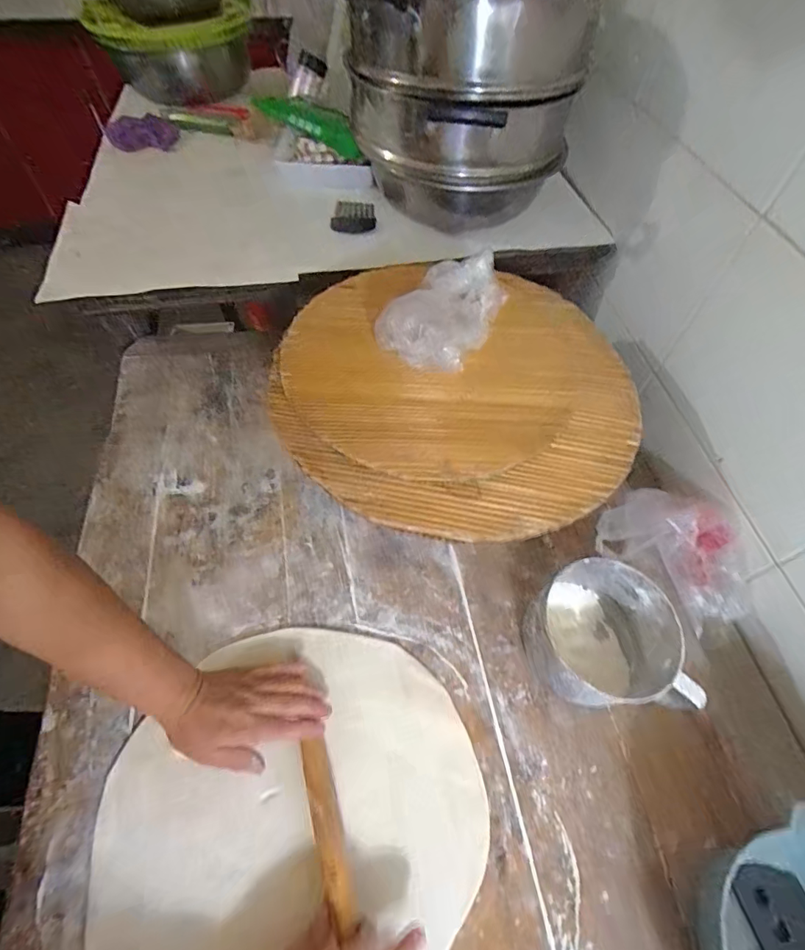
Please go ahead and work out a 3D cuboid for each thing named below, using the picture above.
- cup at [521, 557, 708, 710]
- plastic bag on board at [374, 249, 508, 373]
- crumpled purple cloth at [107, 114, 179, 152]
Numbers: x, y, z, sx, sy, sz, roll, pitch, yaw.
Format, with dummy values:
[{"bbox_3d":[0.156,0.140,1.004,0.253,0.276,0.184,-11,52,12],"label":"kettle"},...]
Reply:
[{"bbox_3d":[0.217,0.179,0.516,0.145,0.090,0.147,0,57,-1],"label":"cup"},{"bbox_3d":[0.058,-0.214,0.574,0.116,0.058,0.195,28,61,12],"label":"plastic bag on board"},{"bbox_3d":[-0.493,-0.649,0.869,0.129,0.050,0.056,-15,59,-11],"label":"crumpled purple cloth"}]

